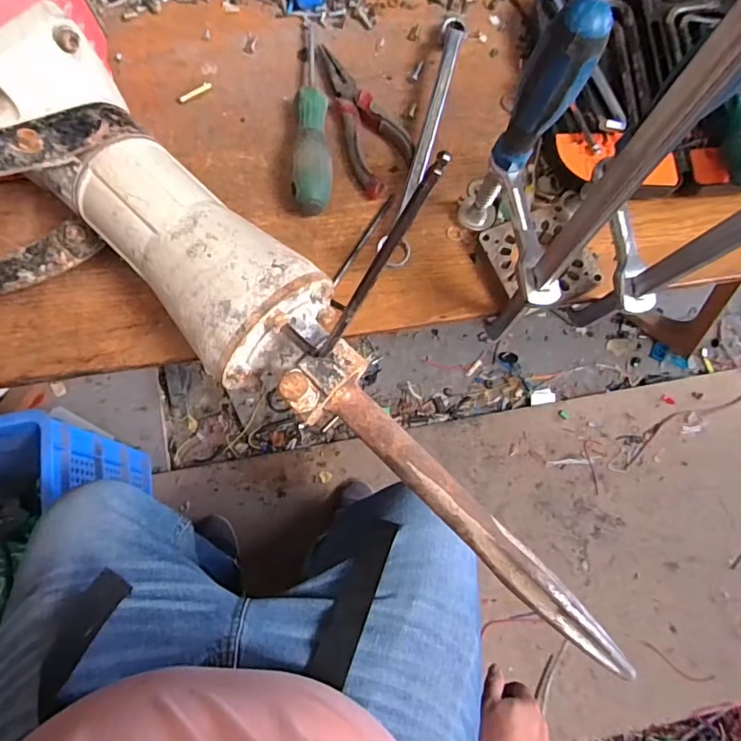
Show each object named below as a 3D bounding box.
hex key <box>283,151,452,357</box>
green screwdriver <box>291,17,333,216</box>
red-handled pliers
[{"bbox_3d":[-0.005,-0.050,0.245,0.012,0.135,0.025,-22,71,-44],"label":"hex key"},{"bbox_3d":[-0.045,-0.222,0.425,0.029,0.026,0.201,0,73,0],"label":"green screwdriver"},{"bbox_3d":[-0.003,-0.218,0.435,0.051,0.012,0.150,-16,74,-5],"label":"red-handled pliers"}]

